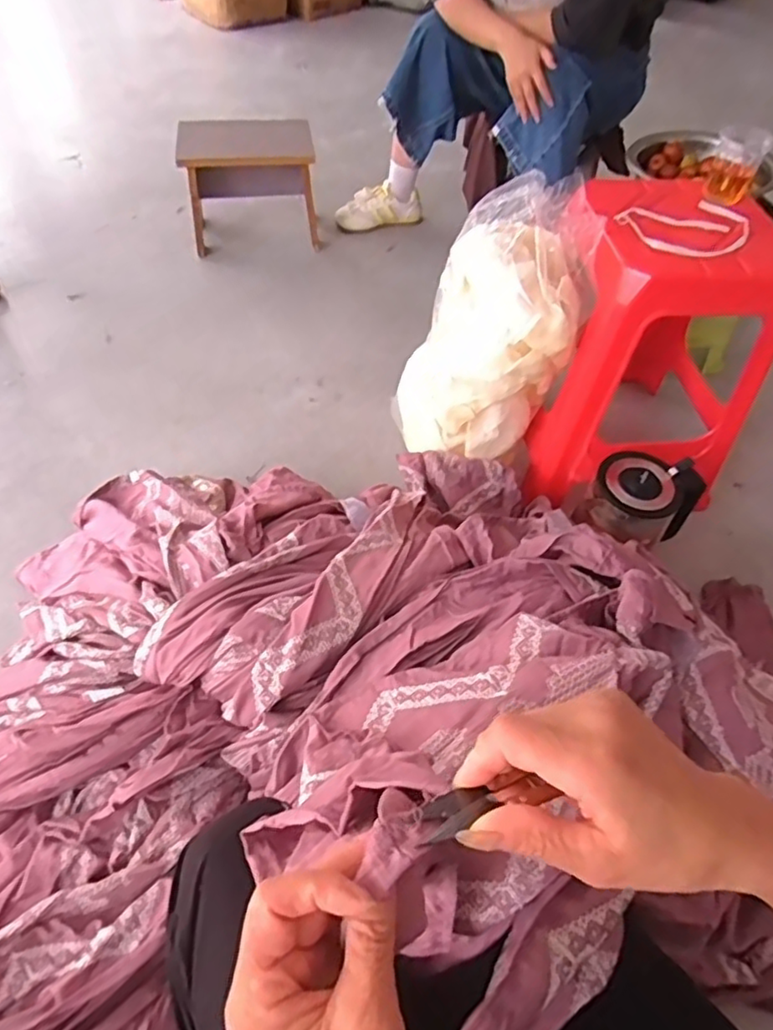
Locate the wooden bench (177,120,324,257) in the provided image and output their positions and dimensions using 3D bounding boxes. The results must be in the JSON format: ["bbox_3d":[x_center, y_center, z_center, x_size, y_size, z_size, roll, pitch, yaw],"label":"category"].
[{"bbox_3d":[-0.320,-0.797,1.503,0.303,0.239,0.216,-3,52,-6],"label":"wooden bench"}]

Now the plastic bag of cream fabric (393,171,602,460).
[{"bbox_3d":[0.154,-0.268,0.940,0.234,0.368,0.207,-2,52,-5],"label":"plastic bag of cream fabric"}]

